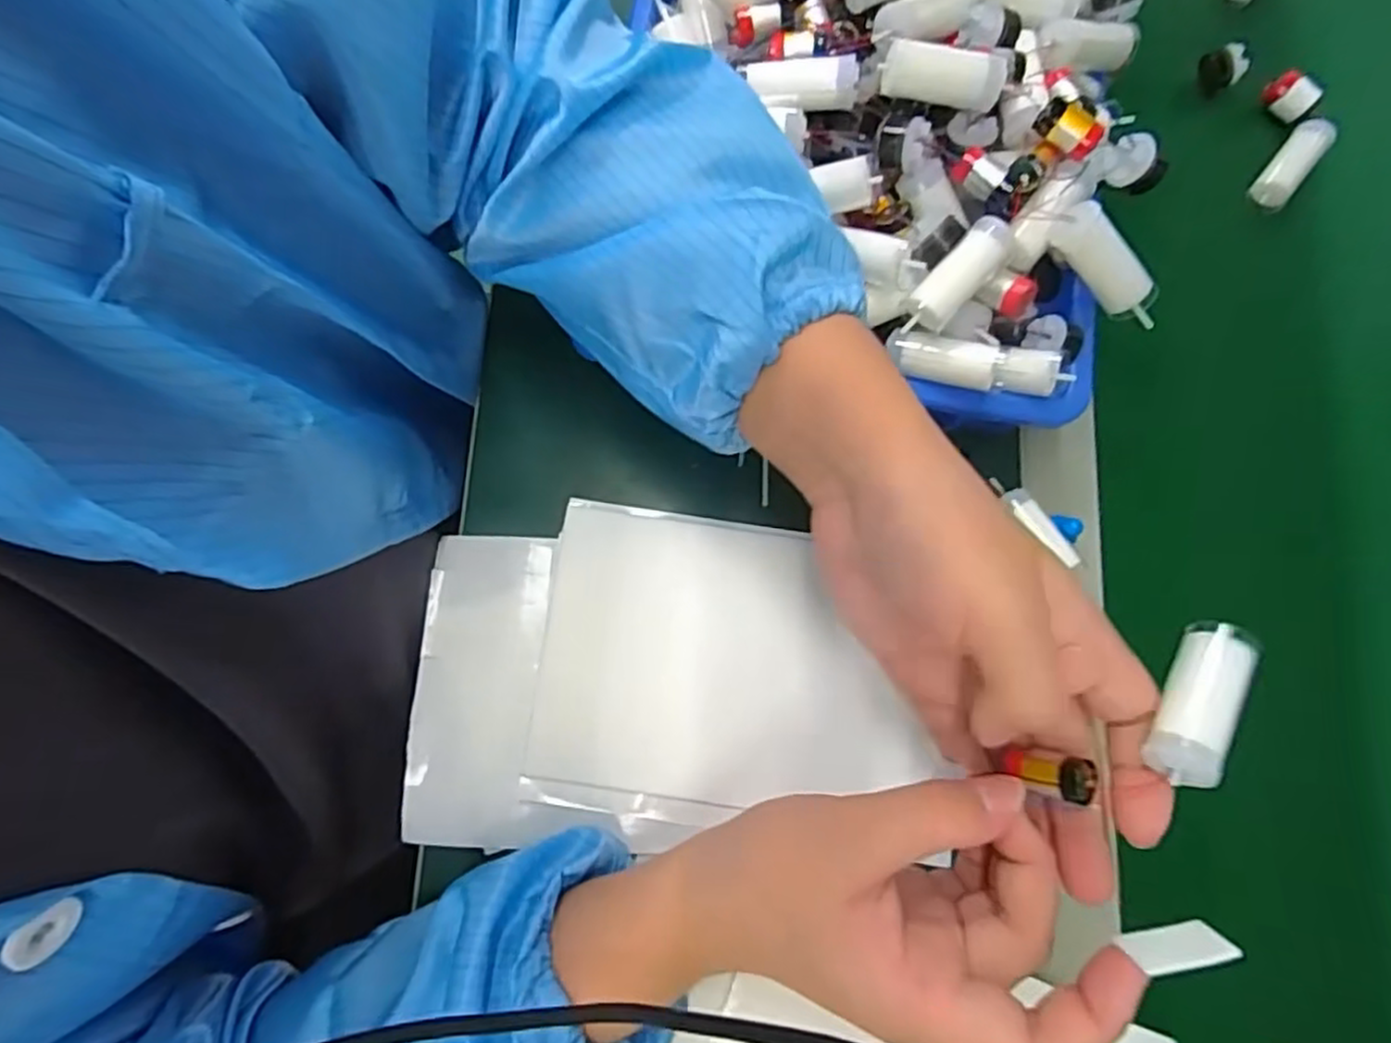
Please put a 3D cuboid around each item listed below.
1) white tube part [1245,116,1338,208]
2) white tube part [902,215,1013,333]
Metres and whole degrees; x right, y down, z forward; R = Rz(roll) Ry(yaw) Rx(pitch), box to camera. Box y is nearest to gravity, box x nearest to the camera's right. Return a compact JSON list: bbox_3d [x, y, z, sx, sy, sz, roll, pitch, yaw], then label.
[{"bbox_3d":[0.347,-0.207,0.431,0.022,0.023,0.055,40,81,7],"label":"white tube part"},{"bbox_3d":[0.111,-0.105,0.317,0.020,0.020,0.055,42,100,8],"label":"white tube part"}]

